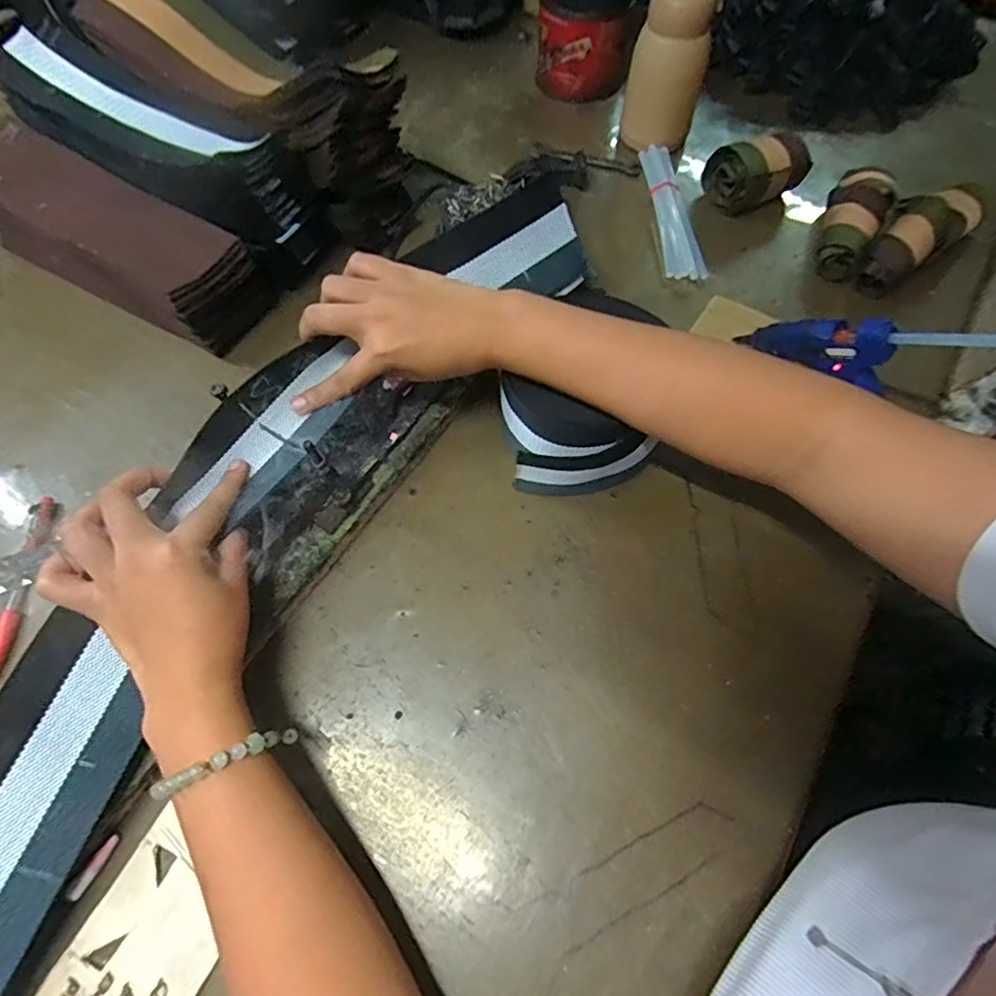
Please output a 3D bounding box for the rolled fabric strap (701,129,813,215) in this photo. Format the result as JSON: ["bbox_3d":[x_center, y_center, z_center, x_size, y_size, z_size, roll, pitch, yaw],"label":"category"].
[{"bbox_3d":[0.254,-0.323,0.554,0.072,0.054,0.071,-32,69,-15],"label":"rolled fabric strap"}]

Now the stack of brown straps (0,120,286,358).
[{"bbox_3d":[-0.350,-0.235,0.509,0.307,0.076,0.087,30,67,13],"label":"stack of brown straps"}]

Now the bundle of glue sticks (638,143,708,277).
[{"bbox_3d":[0.176,-0.290,0.566,0.035,0.024,0.183,-2,64,-2],"label":"bundle of glue sticks"}]

